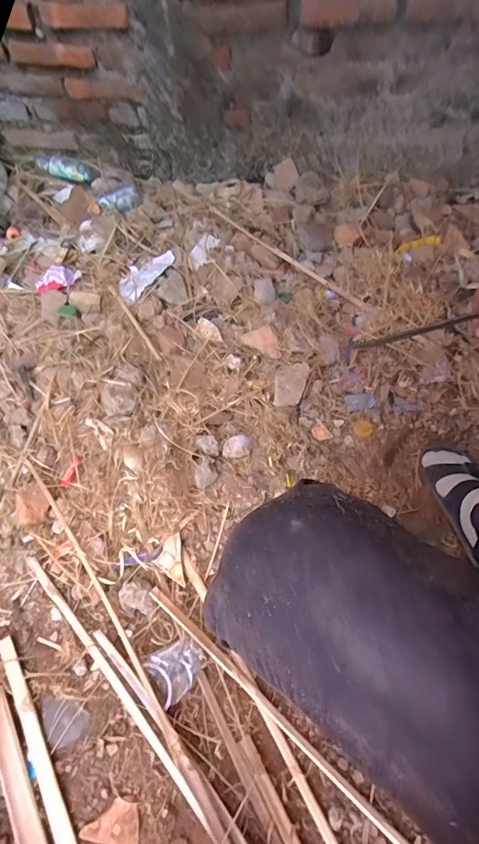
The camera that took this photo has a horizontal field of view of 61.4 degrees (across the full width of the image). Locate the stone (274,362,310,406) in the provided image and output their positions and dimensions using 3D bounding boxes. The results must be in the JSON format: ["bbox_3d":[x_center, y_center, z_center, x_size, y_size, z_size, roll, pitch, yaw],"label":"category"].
[{"bbox_3d":[0.104,-0.076,0.838,0.065,0.059,0.103,17,62,10],"label":"stone"}]

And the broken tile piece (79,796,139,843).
[{"bbox_3d":[-0.176,0.561,0.566,0.077,0.009,0.048,9,60,7],"label":"broken tile piece"}]

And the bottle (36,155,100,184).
[{"bbox_3d":[-0.504,-0.739,1.177,0.183,0.049,0.068,6,61,-15],"label":"bottle"}]

